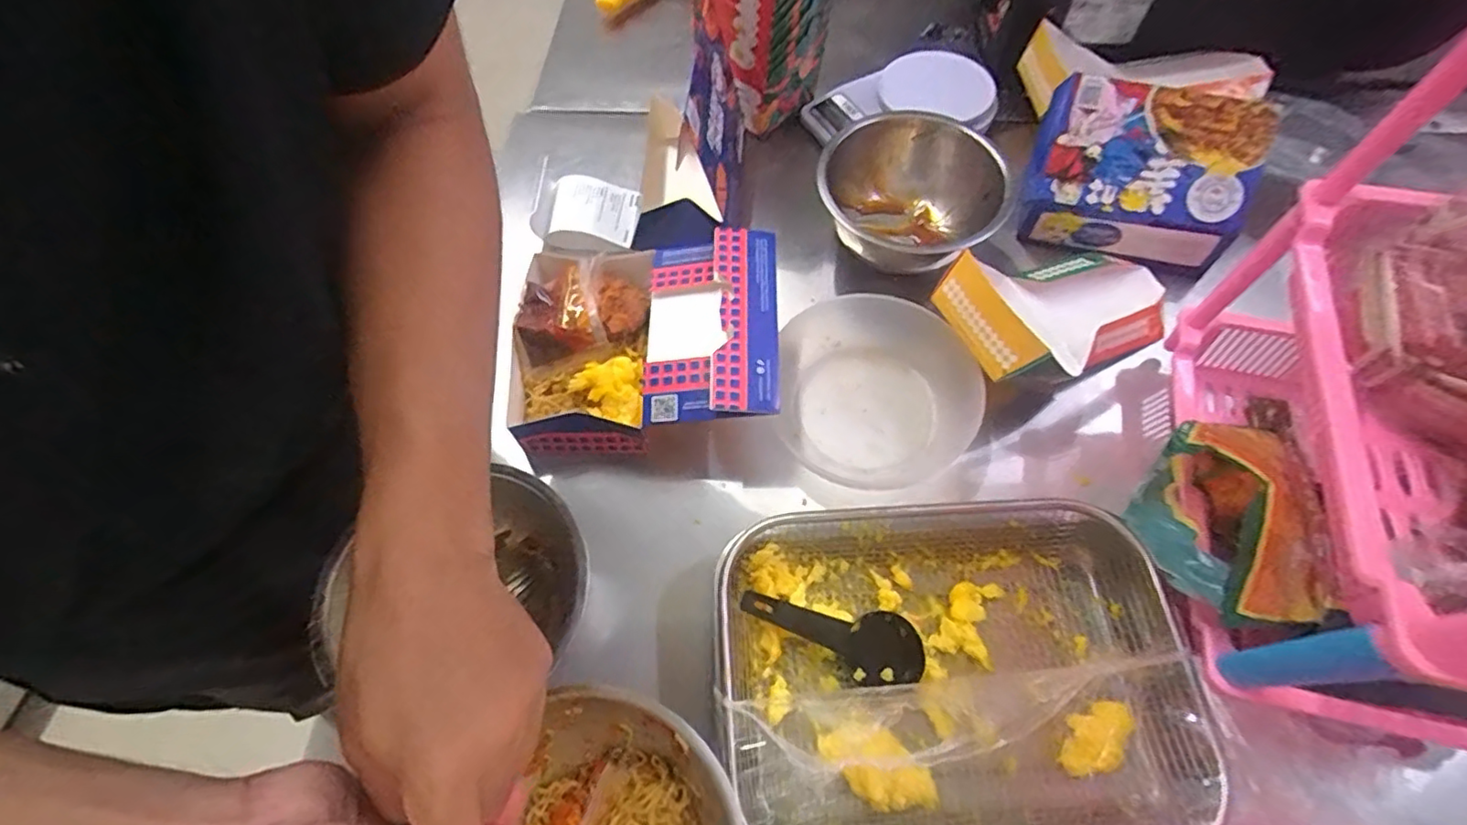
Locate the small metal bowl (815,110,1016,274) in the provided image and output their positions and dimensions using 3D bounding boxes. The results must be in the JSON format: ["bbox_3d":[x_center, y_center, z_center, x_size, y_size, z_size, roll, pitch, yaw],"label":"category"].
[{"bbox_3d":[0.161,-0.209,0.600,0.168,0.069,0.158,-1,63,1],"label":"small metal bowl"}]

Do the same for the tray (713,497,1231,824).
[{"bbox_3d":[0.141,0.173,0.421,0.290,0.068,0.210,-5,63,-1],"label":"tray"}]

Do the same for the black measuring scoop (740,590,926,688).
[{"bbox_3d":[0.070,0.153,0.441,0.129,0.024,0.048,21,65,-2],"label":"black measuring scoop"}]

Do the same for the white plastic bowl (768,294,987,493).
[{"bbox_3d":[0.110,-0.019,0.530,0.165,0.049,0.172,-28,66,-12],"label":"white plastic bowl"}]

